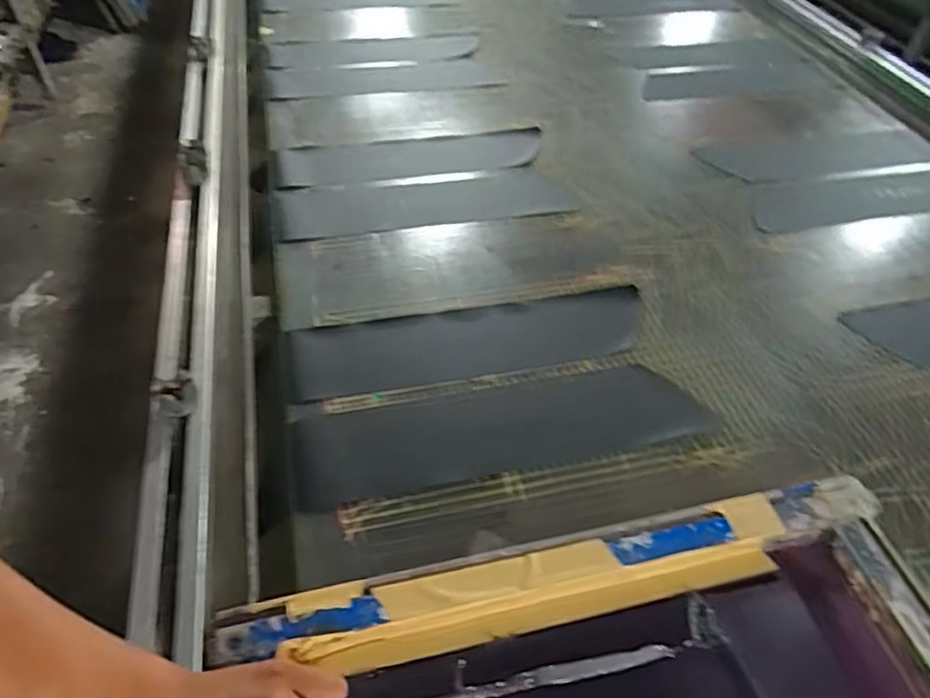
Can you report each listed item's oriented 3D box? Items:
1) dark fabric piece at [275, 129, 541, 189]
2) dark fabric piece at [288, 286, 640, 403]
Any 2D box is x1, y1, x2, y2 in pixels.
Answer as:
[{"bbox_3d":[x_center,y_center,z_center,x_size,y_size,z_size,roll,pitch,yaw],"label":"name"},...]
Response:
[{"bbox_3d":[-0.082,-0.299,0.993,0.414,0.020,0.118,-11,46,-11],"label":"dark fabric piece"},{"bbox_3d":[0.014,-0.012,0.727,0.415,0.011,0.103,-8,48,-12],"label":"dark fabric piece"}]

